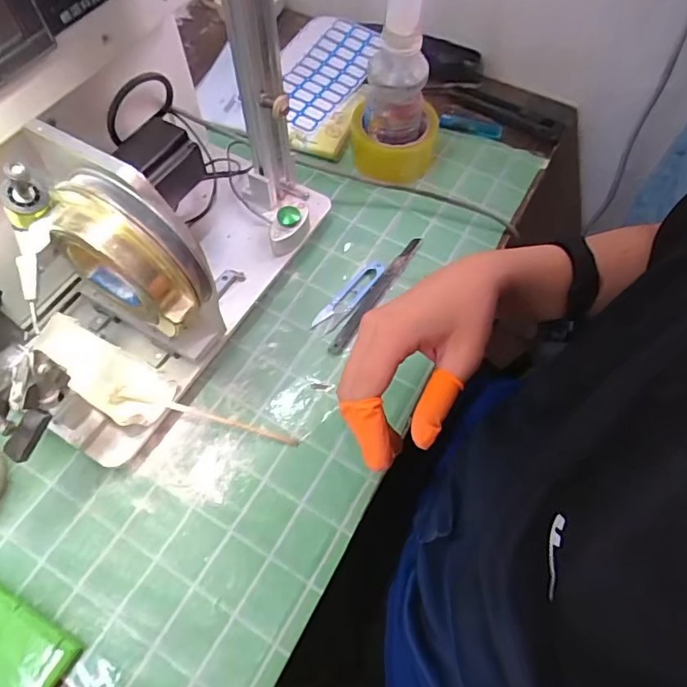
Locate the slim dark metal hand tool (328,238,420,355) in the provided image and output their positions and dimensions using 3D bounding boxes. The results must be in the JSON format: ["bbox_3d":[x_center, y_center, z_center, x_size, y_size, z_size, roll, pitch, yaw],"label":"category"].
[{"bbox_3d":[0.035,-0.052,0.515,0.015,0.008,0.161,31,66,14],"label":"slim dark metal hand tool"}]

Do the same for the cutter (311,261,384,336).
[{"bbox_3d":[0.007,-0.049,0.514,0.022,0.004,0.101,37,68,16],"label":"cutter"}]

